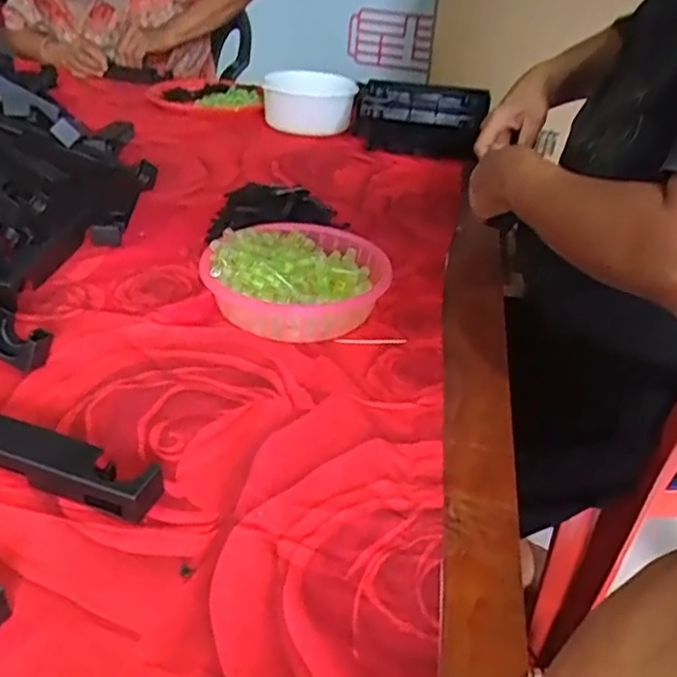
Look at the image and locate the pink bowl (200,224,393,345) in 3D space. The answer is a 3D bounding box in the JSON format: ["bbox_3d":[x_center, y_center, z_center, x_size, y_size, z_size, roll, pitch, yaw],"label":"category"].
[{"bbox_3d":[-0.035,-0.056,0.637,0.153,0.060,0.164,5,33,-3],"label":"pink bowl"}]

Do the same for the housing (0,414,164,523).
[{"bbox_3d":[-0.205,0.074,0.442,0.190,0.026,0.033,16,34,14],"label":"housing"}]

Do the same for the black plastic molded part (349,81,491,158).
[{"bbox_3d":[0.137,-0.361,1.128,0.221,0.110,0.064,6,33,-2],"label":"black plastic molded part"}]

